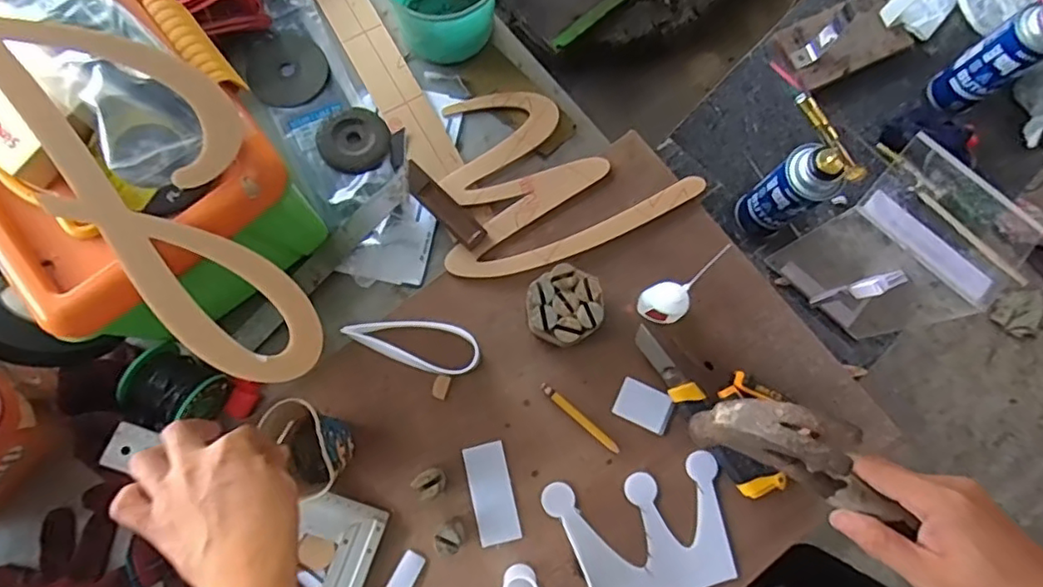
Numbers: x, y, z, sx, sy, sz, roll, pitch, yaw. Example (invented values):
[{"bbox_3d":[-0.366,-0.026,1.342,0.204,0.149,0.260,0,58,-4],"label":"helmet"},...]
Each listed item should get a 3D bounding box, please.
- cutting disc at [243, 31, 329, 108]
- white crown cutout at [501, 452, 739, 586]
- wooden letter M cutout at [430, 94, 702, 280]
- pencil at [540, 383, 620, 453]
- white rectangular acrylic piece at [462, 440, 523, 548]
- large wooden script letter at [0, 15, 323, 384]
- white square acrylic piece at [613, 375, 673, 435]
[{"bbox_3d":[-0.262,-0.250,0.677,0.086,0.004,0.093,0,78,0],"label":"cutting disc"},{"bbox_3d":[0.073,0.255,0.558,0.282,0.034,0.154,-35,80,-6],"label":"white crown cutout"},{"bbox_3d":[0.050,-0.131,0.645,0.262,0.010,0.208,-6,78,-1],"label":"wooden letter M cutout"},{"bbox_3d":[0.058,0.122,0.598,0.097,0.004,0.010,41,82,8],"label":"pencil"},{"bbox_3d":[-0.028,0.193,0.586,0.041,0.005,0.092,-13,79,-2],"label":"white rectangular acrylic piece"},{"bbox_3d":[-0.270,-0.071,0.446,0.145,0.012,0.315,-23,94,-10],"label":"large wooden script letter"},{"bbox_3d":[0.122,0.112,0.602,0.054,0.007,0.039,26,80,5],"label":"white square acrylic piece"}]

